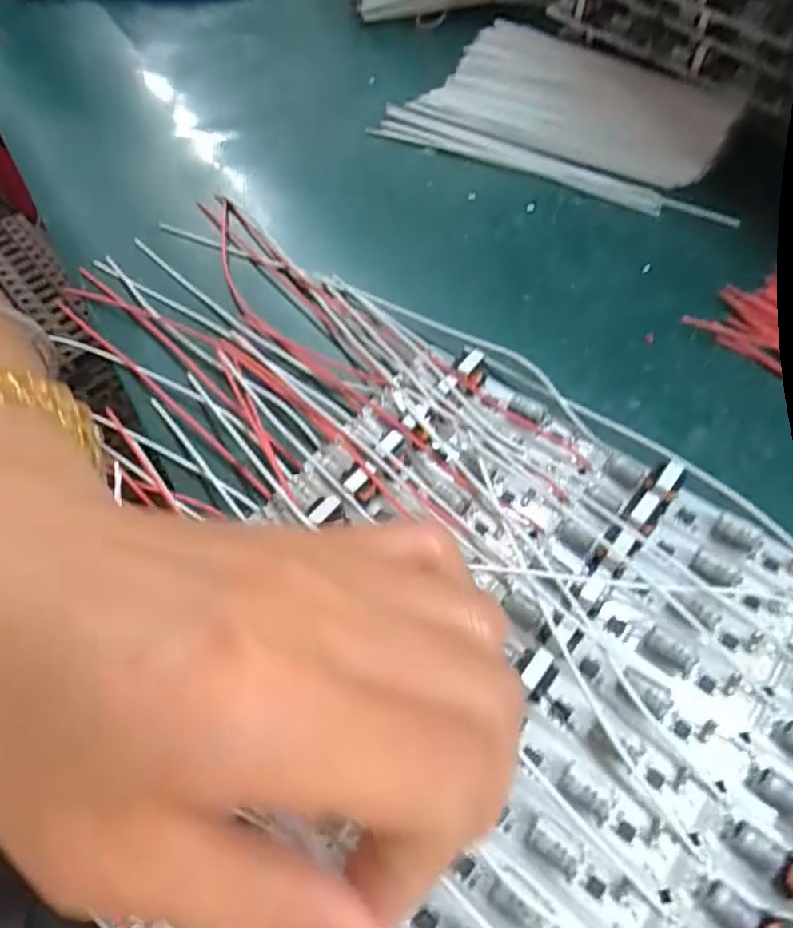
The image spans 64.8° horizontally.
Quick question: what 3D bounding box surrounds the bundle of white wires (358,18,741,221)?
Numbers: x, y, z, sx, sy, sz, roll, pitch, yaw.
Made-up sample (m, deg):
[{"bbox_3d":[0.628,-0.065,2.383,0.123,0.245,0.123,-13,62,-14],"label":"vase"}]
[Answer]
[{"bbox_3d":[0.082,-0.173,0.300,0.151,0.017,0.097,22,63,15],"label":"bundle of white wires"}]

